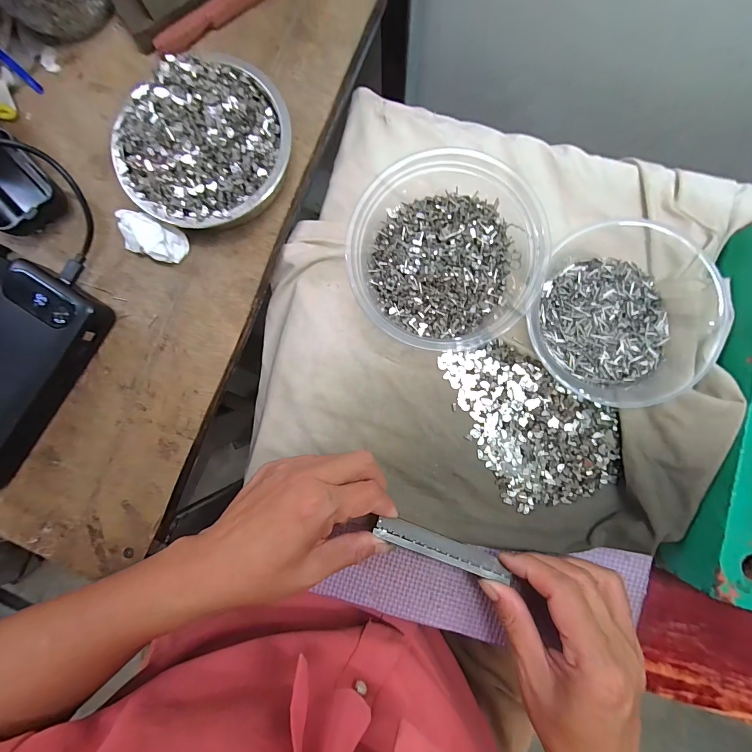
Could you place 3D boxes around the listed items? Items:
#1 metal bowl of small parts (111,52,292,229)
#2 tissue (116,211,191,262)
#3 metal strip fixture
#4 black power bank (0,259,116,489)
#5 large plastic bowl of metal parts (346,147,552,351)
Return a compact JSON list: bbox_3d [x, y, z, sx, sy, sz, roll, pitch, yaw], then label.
[{"bbox_3d":[-0.118,-0.161,0.253,0.115,0.030,0.120,0,87,-1],"label":"metal bowl of small parts"},{"bbox_3d":[-0.159,-0.098,0.254,0.041,0.022,0.026,21,87,4],"label":"tissue"},{"bbox_3d":[0.046,0.118,0.244,0.094,0.005,0.017,21,57,2],"label":"metal strip fixture"},{"bbox_3d":[-0.260,0.001,0.244,0.075,0.025,0.158,33,88,4],"label":"black power bank"},{"bbox_3d":[0.051,-0.088,0.258,0.135,0.048,0.133,0,86,1],"label":"large plastic bowl of metal parts"}]

